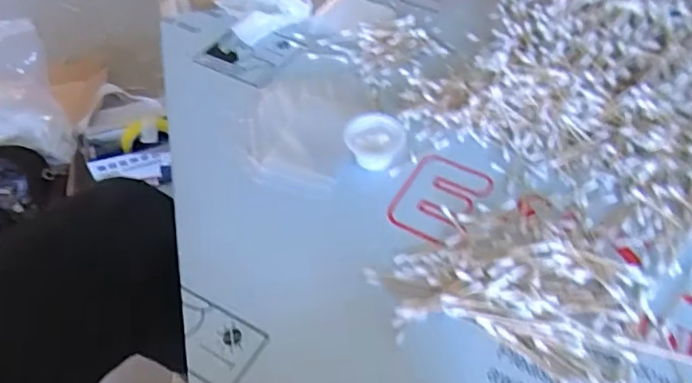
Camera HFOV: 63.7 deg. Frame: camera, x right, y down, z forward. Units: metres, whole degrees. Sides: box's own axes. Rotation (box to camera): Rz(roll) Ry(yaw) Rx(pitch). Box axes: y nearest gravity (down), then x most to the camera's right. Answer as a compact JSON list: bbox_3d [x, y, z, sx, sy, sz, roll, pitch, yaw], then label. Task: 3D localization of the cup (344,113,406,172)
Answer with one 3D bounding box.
[{"bbox_3d":[0.027,-0.047,0.513,0.050,0.025,0.047,0,51,0],"label":"cup"}]

